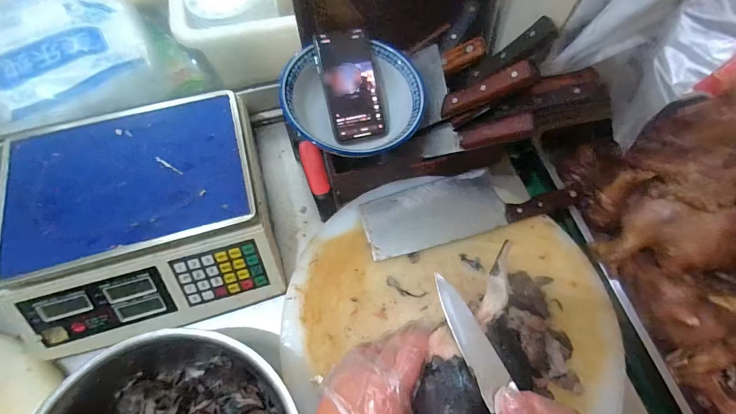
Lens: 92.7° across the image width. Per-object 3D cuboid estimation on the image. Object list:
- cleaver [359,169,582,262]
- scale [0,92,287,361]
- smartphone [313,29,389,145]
[{"bbox_3d":[0.152,-0.004,0.542,0.316,0.022,0.093,-14,68,-6],"label":"cleaver"},{"bbox_3d":[-0.310,0.011,0.493,0.323,0.113,0.295,-16,68,-7],"label":"scale"},{"bbox_3d":[-0.023,-0.171,0.500,0.078,0.008,0.152,-14,95,-10],"label":"smartphone"}]

